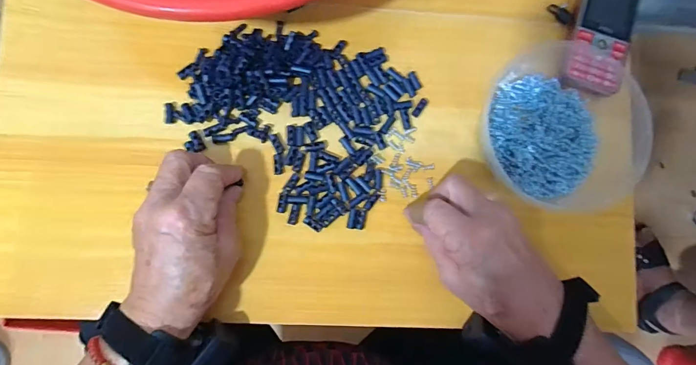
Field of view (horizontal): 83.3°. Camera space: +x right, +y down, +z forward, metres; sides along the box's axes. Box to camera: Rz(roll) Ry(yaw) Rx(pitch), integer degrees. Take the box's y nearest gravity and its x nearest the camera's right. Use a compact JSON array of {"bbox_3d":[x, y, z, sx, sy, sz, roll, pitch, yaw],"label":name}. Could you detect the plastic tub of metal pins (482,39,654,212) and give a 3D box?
[{"bbox_3d":[0.214,-0.049,0.359,0.170,0.042,0.156,0,85,-4],"label":"plastic tub of metal pins"}]

